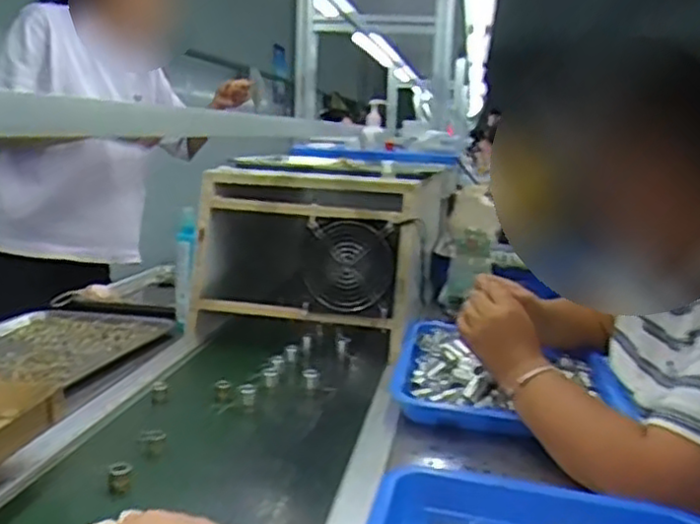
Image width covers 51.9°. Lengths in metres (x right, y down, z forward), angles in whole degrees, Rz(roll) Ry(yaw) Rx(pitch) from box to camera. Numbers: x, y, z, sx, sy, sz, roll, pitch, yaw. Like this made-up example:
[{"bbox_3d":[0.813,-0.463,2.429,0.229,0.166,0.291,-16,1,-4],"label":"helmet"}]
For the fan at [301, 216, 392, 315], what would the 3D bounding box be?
[{"bbox_3d":[-0.006,0.005,1.125,0.145,0.143,0.037,4,-2,23],"label":"fan"}]

